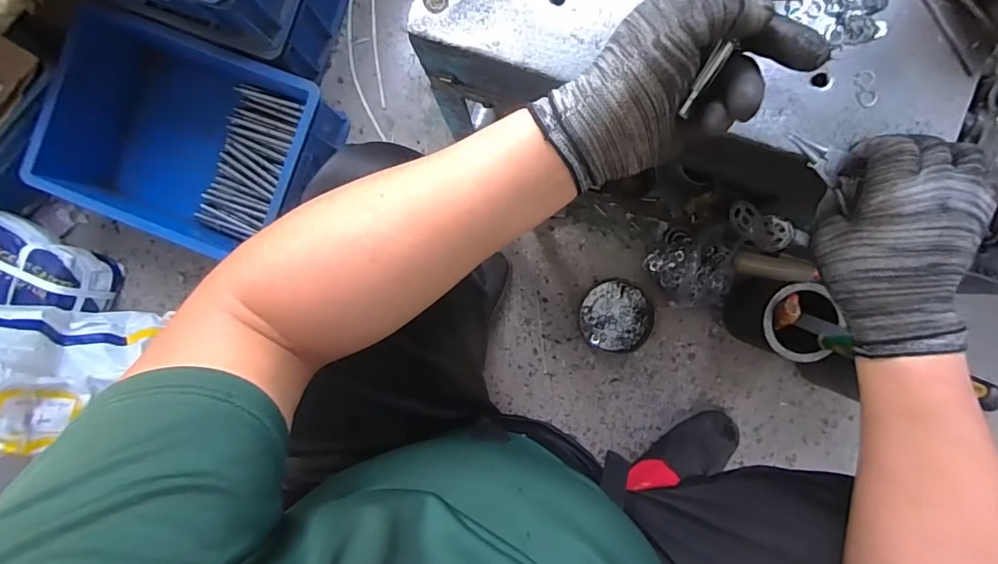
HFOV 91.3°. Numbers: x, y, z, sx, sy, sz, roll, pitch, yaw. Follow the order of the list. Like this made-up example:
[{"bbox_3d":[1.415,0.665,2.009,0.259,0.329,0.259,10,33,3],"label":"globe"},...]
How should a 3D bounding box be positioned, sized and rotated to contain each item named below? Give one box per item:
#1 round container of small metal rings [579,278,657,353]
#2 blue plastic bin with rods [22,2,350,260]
[{"bbox_3d":[0.201,0.057,0.837,0.117,0.023,0.121,0,91,3],"label":"round container of small metal rings"},{"bbox_3d":[-0.499,-0.220,0.801,0.402,0.138,0.313,22,92,2],"label":"blue plastic bin with rods"}]

